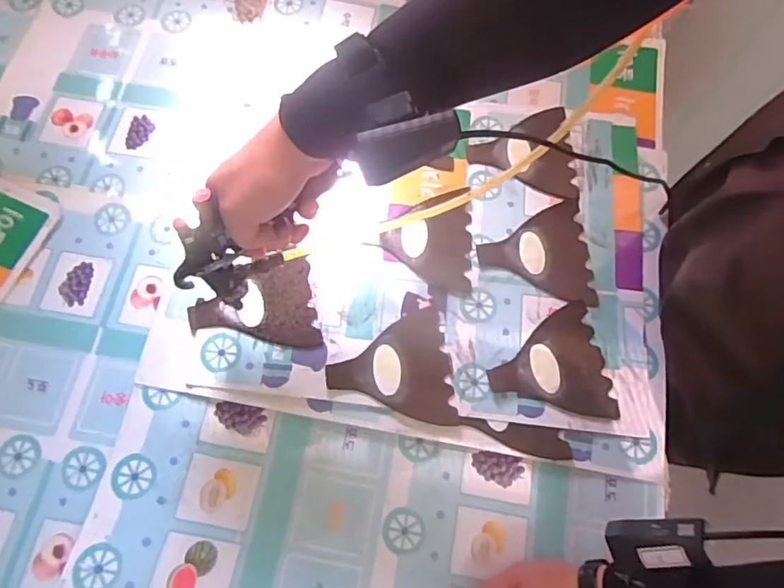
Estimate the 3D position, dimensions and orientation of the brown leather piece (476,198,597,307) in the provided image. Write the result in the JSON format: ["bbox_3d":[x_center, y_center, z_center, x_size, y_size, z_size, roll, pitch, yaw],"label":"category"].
[{"bbox_3d":[0.154,-0.044,0.583,0.119,0.005,0.119,-3,69,-4],"label":"brown leather piece"}]

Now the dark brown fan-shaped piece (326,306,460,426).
[{"bbox_3d":[-0.002,0.074,0.530,0.120,0.008,0.114,-4,70,-7],"label":"dark brown fan-shaped piece"}]

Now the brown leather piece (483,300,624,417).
[{"bbox_3d":[0.157,0.075,0.543,0.120,0.010,0.115,-11,70,-7],"label":"brown leather piece"}]

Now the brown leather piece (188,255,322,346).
[{"bbox_3d":[-0.141,0.013,0.544,0.123,0.005,0.093,-8,70,-6],"label":"brown leather piece"}]

